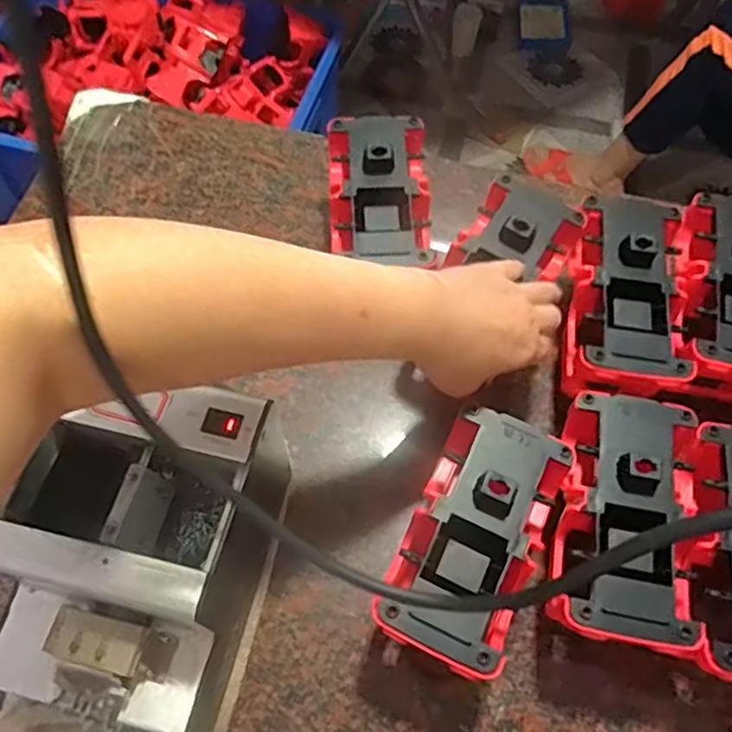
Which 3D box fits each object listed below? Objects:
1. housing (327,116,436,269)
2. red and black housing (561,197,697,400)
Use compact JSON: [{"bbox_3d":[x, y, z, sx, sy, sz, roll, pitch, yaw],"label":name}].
[{"bbox_3d":[0.016,-0.135,0.525,0.079,0.049,0.143,-2,62,-3],"label":"housing"},{"bbox_3d":[0.193,-0.050,0.487,0.089,0.056,0.166,13,63,5],"label":"red and black housing"}]

